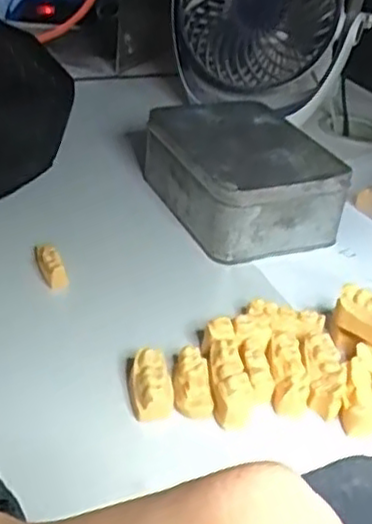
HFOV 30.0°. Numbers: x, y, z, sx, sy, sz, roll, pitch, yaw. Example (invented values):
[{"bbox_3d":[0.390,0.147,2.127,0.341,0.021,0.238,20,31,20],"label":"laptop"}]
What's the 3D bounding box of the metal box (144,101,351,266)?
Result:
[{"bbox_3d":[0.034,-0.057,0.456,0.092,0.055,0.119,-11,38,-27],"label":"metal box"}]

